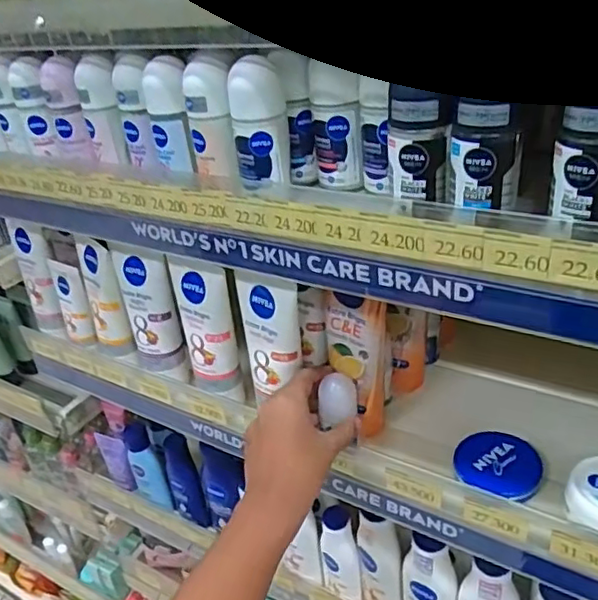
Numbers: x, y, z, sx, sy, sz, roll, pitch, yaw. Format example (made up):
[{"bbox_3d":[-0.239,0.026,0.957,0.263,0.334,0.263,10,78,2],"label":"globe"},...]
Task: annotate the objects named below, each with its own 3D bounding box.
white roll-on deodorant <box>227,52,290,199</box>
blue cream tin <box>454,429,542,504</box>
[{"bbox_3d":[-0.028,-0.122,0.429,0.038,0.088,0.033,2,35,13],"label":"white roll-on deodorant"},{"bbox_3d":[0.179,0.147,0.542,0.072,0.015,0.064,13,39,27],"label":"blue cream tin"}]

